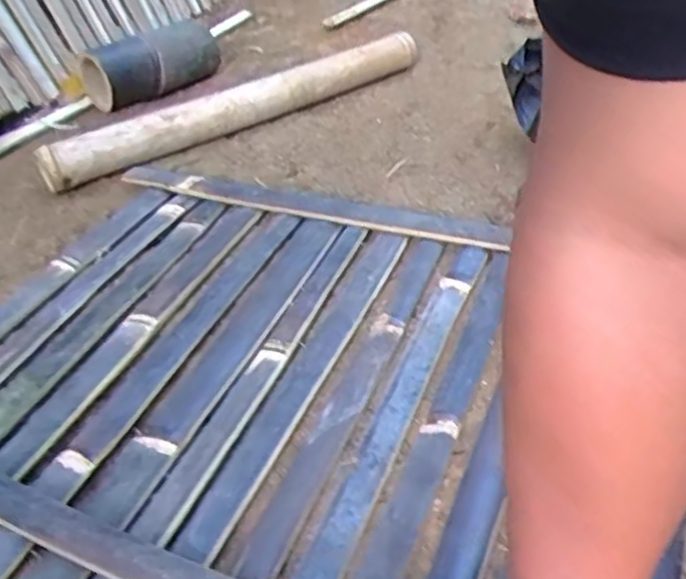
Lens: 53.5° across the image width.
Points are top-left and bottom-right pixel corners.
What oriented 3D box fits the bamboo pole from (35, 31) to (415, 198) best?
[{"bbox_3d":[-0.127,-0.268,0.978,0.596,0.069,0.050,-25,43,-20],"label":"bamboo pole"}]

